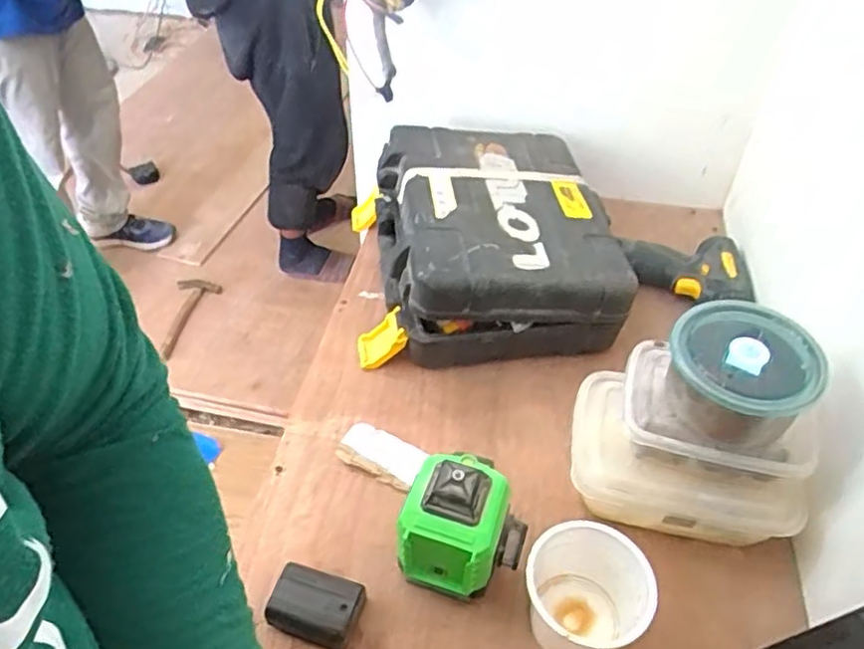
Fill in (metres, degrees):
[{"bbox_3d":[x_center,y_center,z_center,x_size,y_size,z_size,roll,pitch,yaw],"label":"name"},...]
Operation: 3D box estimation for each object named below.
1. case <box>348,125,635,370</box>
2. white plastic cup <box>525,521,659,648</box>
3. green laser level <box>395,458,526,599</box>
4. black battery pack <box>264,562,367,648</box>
[{"bbox_3d":[0.059,-0.105,0.823,0.288,0.136,0.314,-2,45,-4],"label":"case"},{"bbox_3d":[0.127,0.219,0.540,0.087,0.079,0.081,1,45,-1],"label":"white plastic cup"},{"bbox_3d":[0.026,0.168,0.552,0.098,0.126,0.081,13,46,11],"label":"green laser level"},{"bbox_3d":[-0.095,0.234,0.554,0.074,0.029,0.050,11,46,9],"label":"black battery pack"}]

